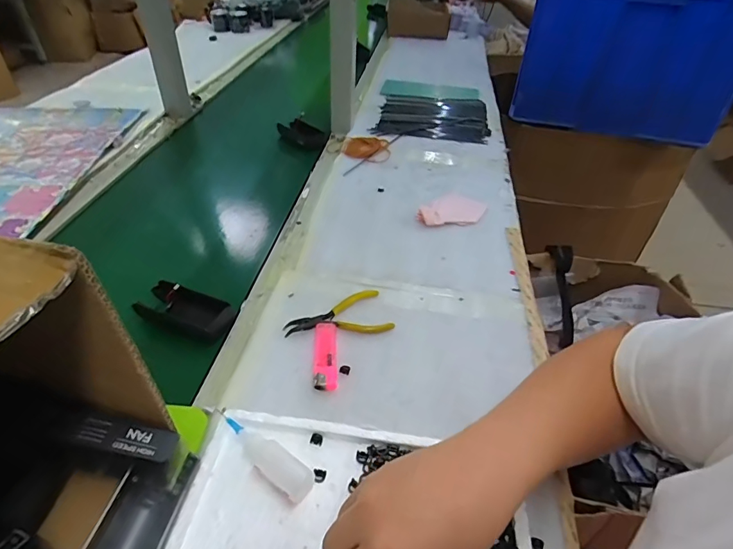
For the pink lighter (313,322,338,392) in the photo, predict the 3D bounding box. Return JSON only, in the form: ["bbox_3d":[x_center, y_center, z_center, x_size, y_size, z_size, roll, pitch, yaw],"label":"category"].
[{"bbox_3d":[-0.042,0.081,0.453,0.022,0.009,0.083,0,41,-4],"label":"pink lighter"}]

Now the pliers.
[{"bbox_3d":[-0.033,0.043,0.499,0.116,0.007,0.062,-4,41,-8],"label":"pliers"}]

